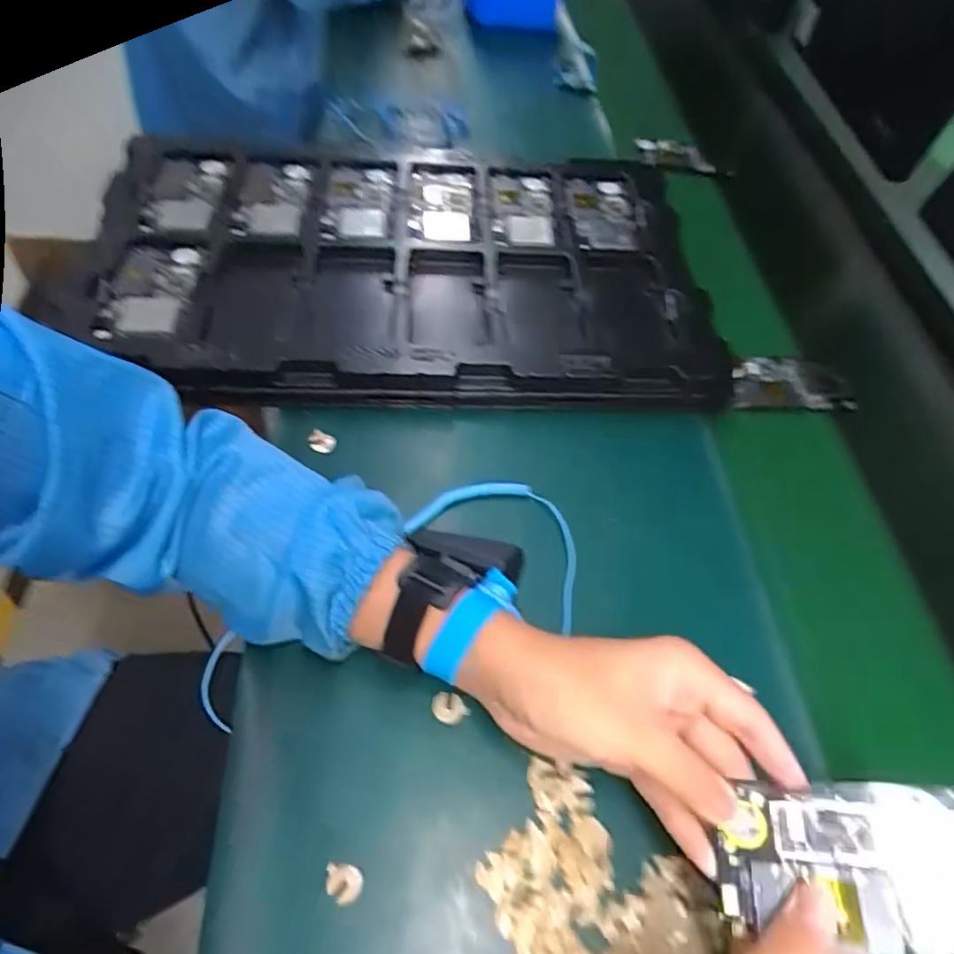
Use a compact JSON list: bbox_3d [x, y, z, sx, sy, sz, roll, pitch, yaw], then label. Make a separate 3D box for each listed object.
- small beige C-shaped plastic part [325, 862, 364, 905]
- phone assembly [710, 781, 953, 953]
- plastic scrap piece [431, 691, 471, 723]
[{"bbox_3d":[-0.071,0.220,0.341,0.021,0.020,0.017,14,54,1],"label":"small beige C-shaped plastic part"},{"bbox_3d":[0.178,0.179,0.287,0.124,0.008,0.067,-3,61,17],"label":"phone assembly"},{"bbox_3d":[-0.018,0.142,0.386,0.018,0.004,0.021,-32,65,-27],"label":"plastic scrap piece"}]

